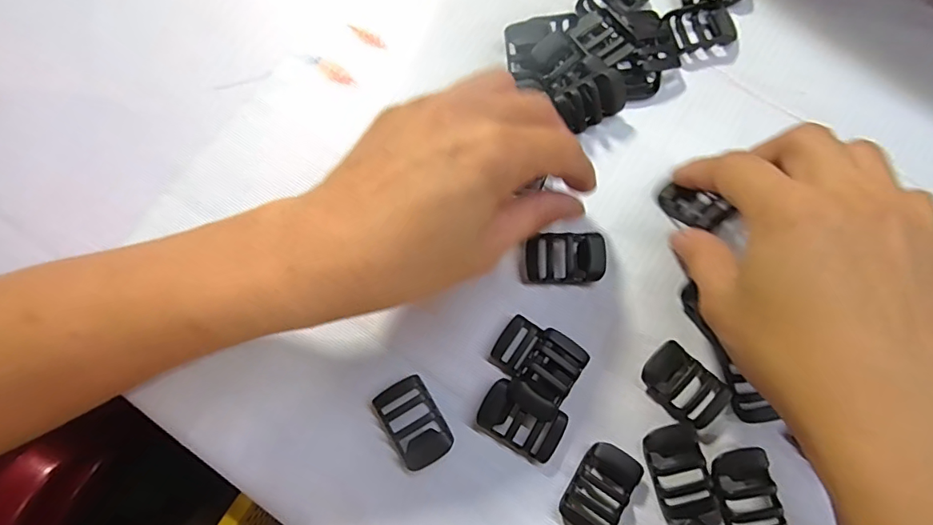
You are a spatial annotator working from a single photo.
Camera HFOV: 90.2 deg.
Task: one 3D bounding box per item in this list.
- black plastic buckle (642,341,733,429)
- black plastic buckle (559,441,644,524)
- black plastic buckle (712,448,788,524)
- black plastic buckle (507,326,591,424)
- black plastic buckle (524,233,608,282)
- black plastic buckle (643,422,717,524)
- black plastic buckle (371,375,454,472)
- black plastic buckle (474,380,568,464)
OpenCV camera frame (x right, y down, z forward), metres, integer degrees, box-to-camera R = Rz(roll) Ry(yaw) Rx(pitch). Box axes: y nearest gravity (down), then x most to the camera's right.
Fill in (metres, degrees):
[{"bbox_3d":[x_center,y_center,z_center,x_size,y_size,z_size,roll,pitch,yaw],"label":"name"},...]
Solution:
[{"bbox_3d":[0.100,0.057,0.216,0.038,0.008,0.026,43,82,9],"label":"black plastic buckle"},{"bbox_3d":[0.061,0.102,0.208,0.025,0.006,0.038,30,80,7],"label":"black plastic buckle"},{"bbox_3d":[0.124,0.103,0.206,0.025,0.005,0.037,-9,78,-1],"label":"black plastic buckle"},{"bbox_3d":[0.038,0.053,0.218,0.024,0.010,0.039,35,81,8],"label":"black plastic buckle"},{"bbox_3d":[0.048,-0.002,0.231,0.039,0.009,0.024,0,78,1],"label":"black plastic buckle"},{"bbox_3d":[0.097,0.094,0.207,0.026,0.006,0.042,-14,78,-2],"label":"black plastic buckle"},{"bbox_3d":[-0.024,0.074,0.215,0.025,0.007,0.039,-32,79,-6],"label":"black plastic buckle"},{"bbox_3d":[0.025,0.072,0.214,0.038,0.008,0.023,30,80,7],"label":"black plastic buckle"}]

